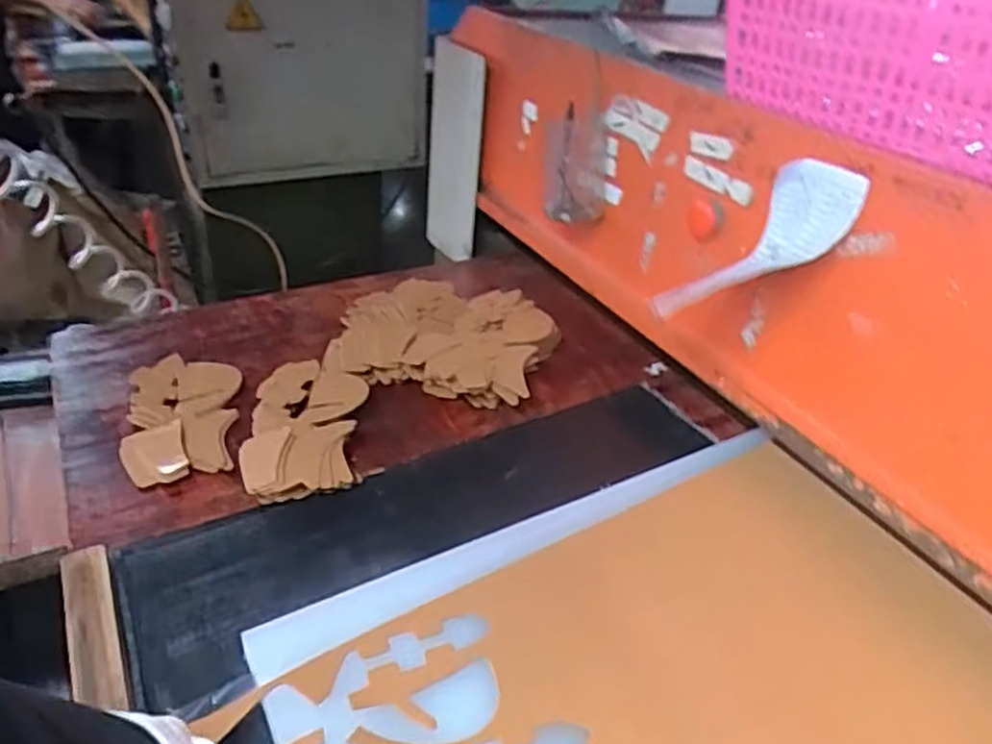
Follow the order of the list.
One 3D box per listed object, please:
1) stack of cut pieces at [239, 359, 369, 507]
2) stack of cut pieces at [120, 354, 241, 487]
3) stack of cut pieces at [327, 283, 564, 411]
[{"bbox_3d":[-0.199,0.053,0.793,0.120,0.031,0.215,-1,34,-6],"label":"stack of cut pieces"},{"bbox_3d":[-0.340,0.046,0.817,0.112,0.015,0.200,-7,35,-14],"label":"stack of cut pieces"},{"bbox_3d":[-0.071,-0.045,0.942,0.278,0.049,0.221,13,35,14],"label":"stack of cut pieces"}]

